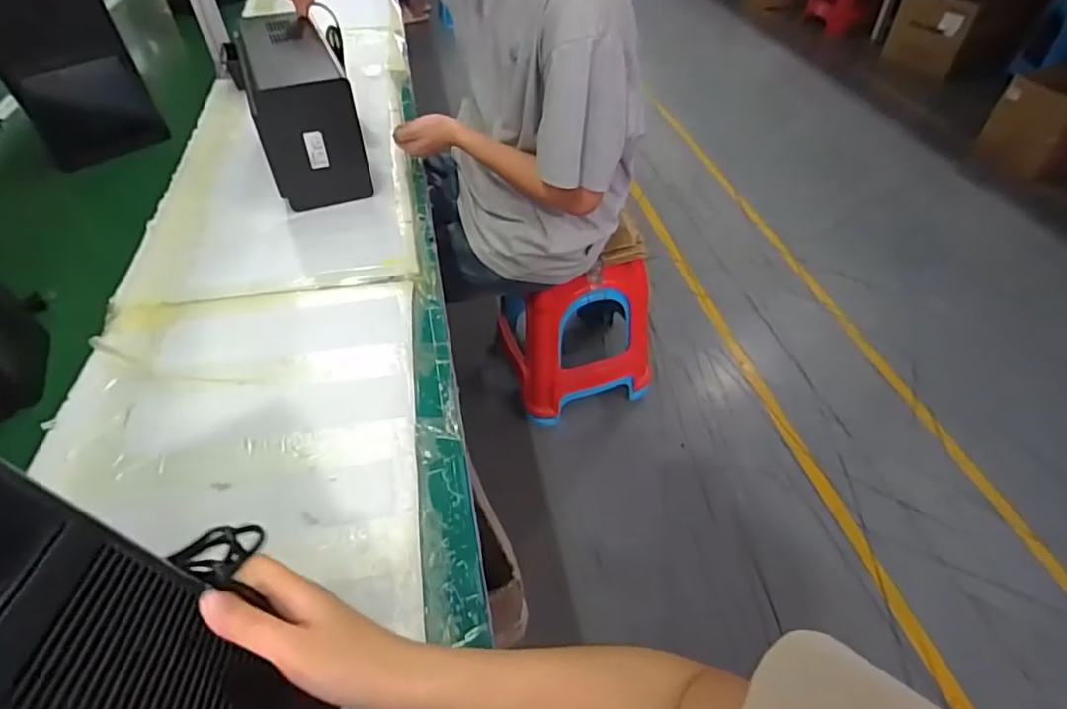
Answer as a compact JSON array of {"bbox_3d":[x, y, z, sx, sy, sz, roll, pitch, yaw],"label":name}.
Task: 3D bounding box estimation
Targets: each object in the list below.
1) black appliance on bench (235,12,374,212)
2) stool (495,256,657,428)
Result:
[{"bbox_3d":[-0.381,-0.409,0.943,0.140,0.199,0.310,-16,48,-13],"label":"black appliance on bench"},{"bbox_3d":[0.111,-0.095,1.450,0.365,0.420,0.295,-12,47,-9],"label":"stool"}]

